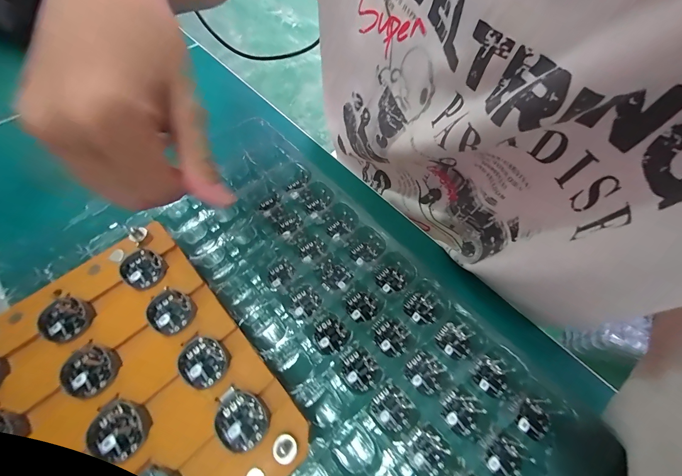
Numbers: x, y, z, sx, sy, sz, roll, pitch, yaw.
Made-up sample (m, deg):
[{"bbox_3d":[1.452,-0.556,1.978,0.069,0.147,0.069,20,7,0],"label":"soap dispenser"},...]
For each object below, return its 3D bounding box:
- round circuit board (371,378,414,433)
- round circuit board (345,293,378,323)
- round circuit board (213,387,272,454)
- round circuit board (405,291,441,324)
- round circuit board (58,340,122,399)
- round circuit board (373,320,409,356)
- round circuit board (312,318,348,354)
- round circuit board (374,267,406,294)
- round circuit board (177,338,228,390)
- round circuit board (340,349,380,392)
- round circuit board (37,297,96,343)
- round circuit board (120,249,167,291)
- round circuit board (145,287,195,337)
[{"bbox_3d":[0.035,0.115,0.200,0.025,0.004,0.026,-1,60,1],"label":"round circuit board"},{"bbox_3d":[0.016,0.054,0.232,0.023,0.004,0.023,-1,60,1],"label":"round circuit board"},{"bbox_3d":[-0.056,0.099,0.163,0.032,0.005,0.025,29,65,17],"label":"round circuit board"},{"bbox_3d":[0.064,0.054,0.230,0.027,0.004,0.024,-7,60,-2],"label":"round circuit board"},{"bbox_3d":[-0.147,0.077,0.173,0.029,0.007,0.027,-1,60,1],"label":"round circuit board"},{"bbox_3d":[0.038,0.074,0.221,0.023,0.004,0.025,-1,60,1],"label":"round circuit board"},{"bbox_3d":[-0.008,0.074,0.222,0.024,0.004,0.025,-1,60,1],"label":"round circuit board"},{"bbox_3d":[0.040,0.034,0.241,0.020,0.004,0.022,-1,60,1],"label":"round circuit board"},{"bbox_3d":[-0.083,0.074,0.177,0.029,0.005,0.024,36,67,20],"label":"round circuit board"},{"bbox_3d":[0.014,0.095,0.211,0.025,0.004,0.025,-1,60,1],"label":"round circuit board"},{"bbox_3d":[-0.174,0.051,0.187,0.029,0.006,0.025,16,62,11],"label":"round circuit board"},{"bbox_3d":[-0.137,0.021,0.204,0.030,0.005,0.024,33,66,19],"label":"round circuit board"},{"bbox_3d":[-0.111,0.047,0.191,0.031,0.006,0.026,20,63,13],"label":"round circuit board"}]

